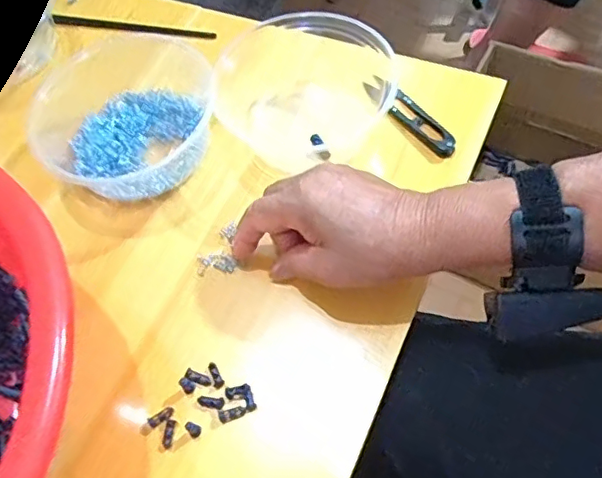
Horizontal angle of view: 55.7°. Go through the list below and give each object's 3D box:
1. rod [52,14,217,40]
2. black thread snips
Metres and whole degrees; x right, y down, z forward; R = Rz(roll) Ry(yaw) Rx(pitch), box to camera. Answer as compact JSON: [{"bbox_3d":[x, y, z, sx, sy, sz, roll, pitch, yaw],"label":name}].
[{"bbox_3d":[-0.162,-0.203,0.541,0.170,0.004,0.014,12,57,13],"label":"rod"},{"bbox_3d":[0.087,-0.101,0.457,0.023,0.017,0.099,-29,58,-14],"label":"black thread snips"}]

